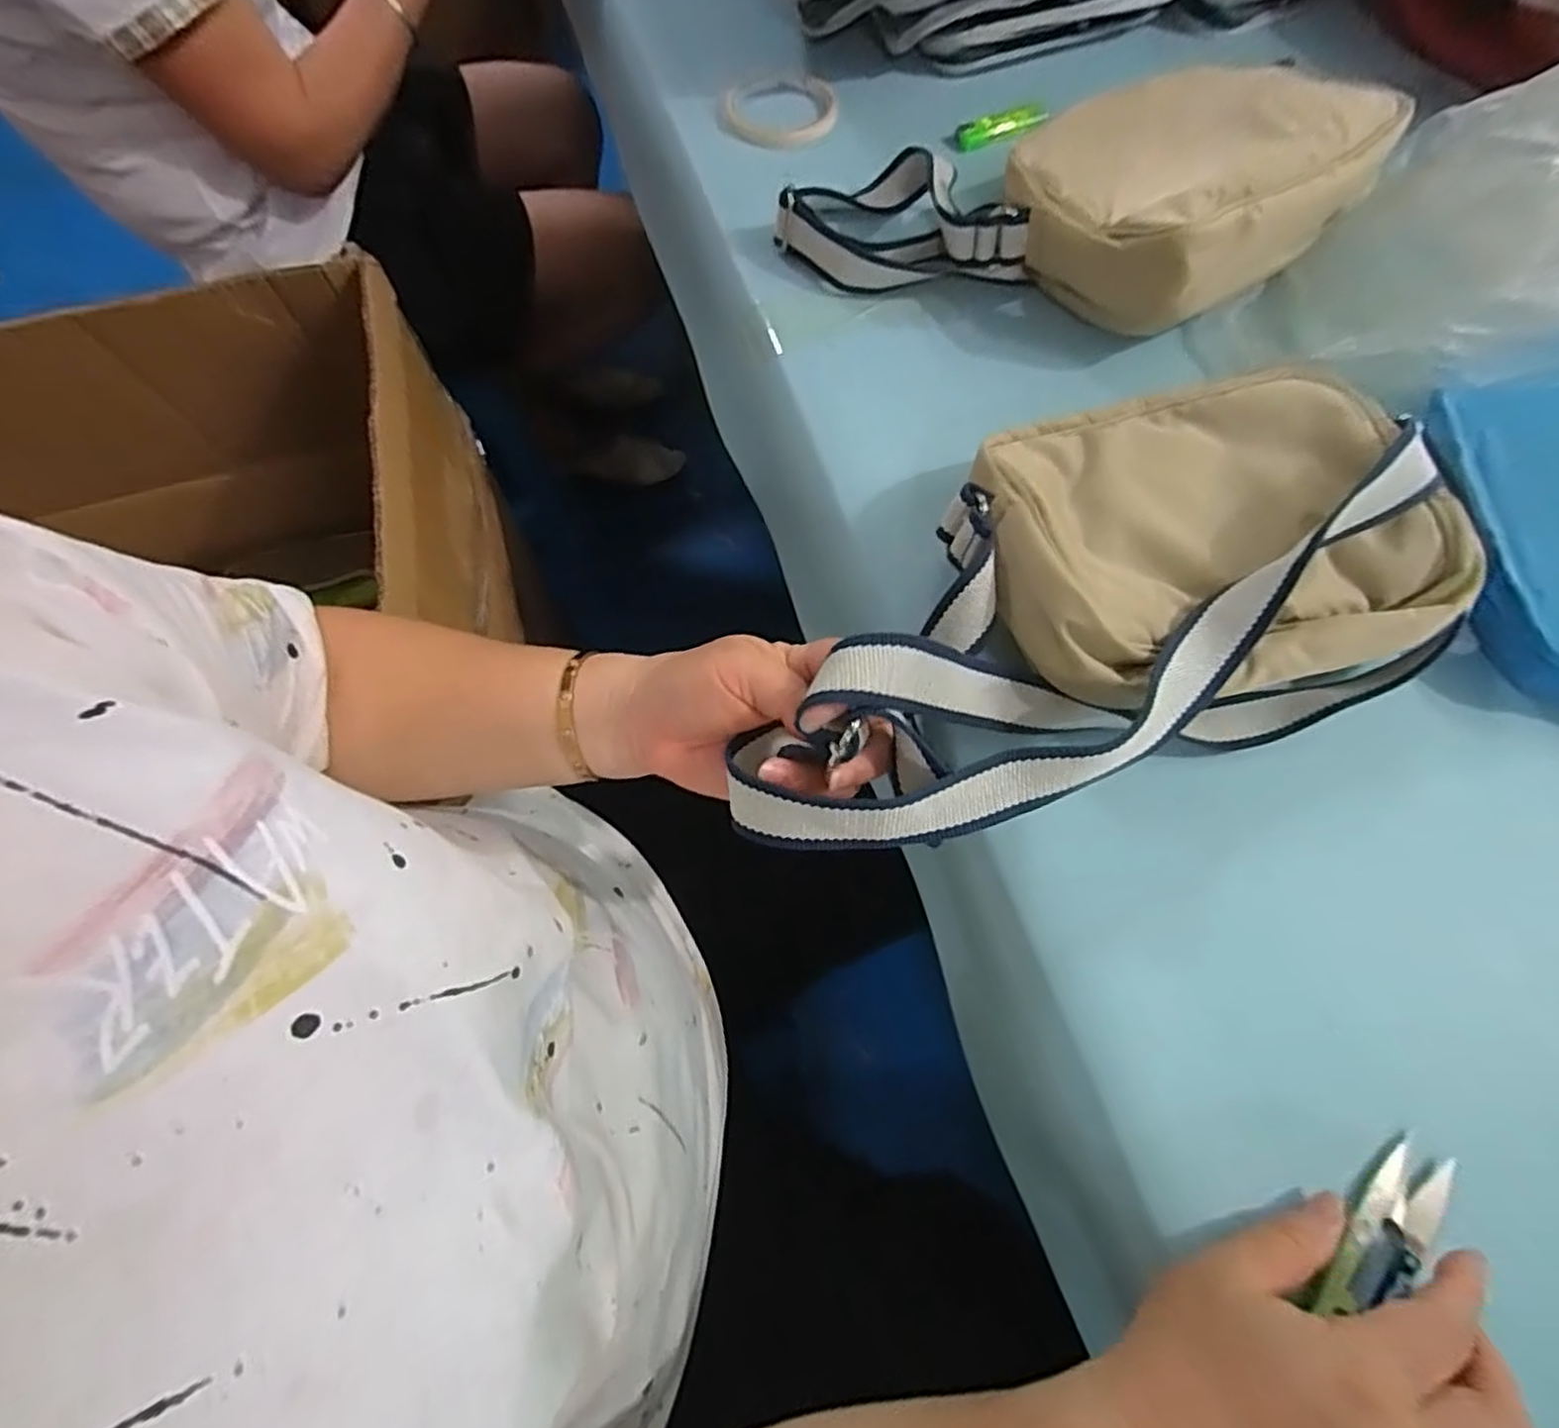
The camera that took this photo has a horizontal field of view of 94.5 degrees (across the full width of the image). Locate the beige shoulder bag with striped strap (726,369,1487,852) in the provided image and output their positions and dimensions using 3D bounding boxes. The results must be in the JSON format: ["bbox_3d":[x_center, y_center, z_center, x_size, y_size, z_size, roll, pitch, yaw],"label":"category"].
[{"bbox_3d":[0.148,-0.045,0.356,0.374,0.081,0.206,-30,70,-15],"label":"beige shoulder bag with striped strap"}]

